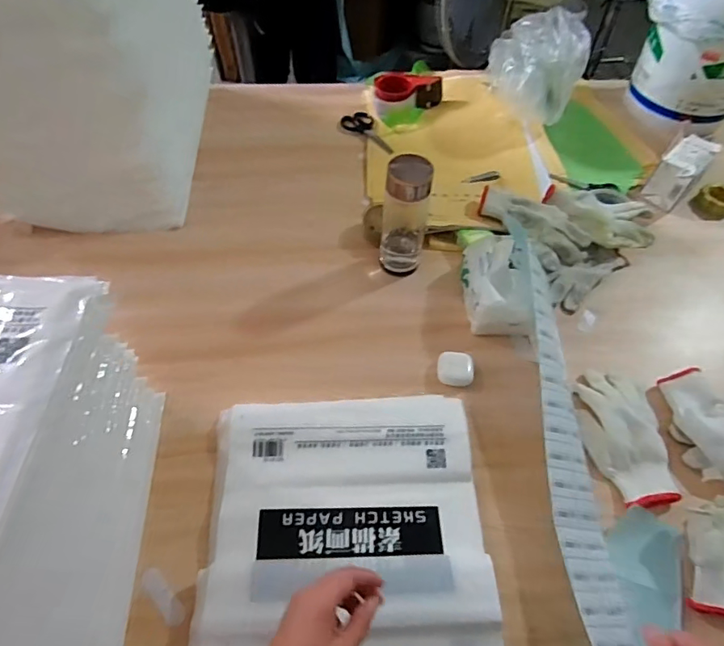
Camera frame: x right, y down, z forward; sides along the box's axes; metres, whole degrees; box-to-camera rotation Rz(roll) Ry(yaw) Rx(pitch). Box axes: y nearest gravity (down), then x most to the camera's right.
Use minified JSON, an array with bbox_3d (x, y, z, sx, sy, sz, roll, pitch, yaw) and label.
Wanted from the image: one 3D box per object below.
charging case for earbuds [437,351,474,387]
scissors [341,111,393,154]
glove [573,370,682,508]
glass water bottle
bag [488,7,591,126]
[{"bbox_3d":[0.132,0.065,0.686,0.049,0.019,0.047,5,55,2],"label":"charging case for earbuds"},{"bbox_3d":[0.012,-0.389,1.000,0.063,0.009,0.145,-25,60,-18],"label":"scissors"},{"bbox_3d":[0.339,0.139,0.631,0.099,0.025,0.182,1,55,-1],"label":"glove"},{"bbox_3d":[0.064,-0.157,0.729,0.064,0.181,0.059,11,56,6],"label":"glass water bottle"},{"bbox_3d":[0.331,-0.494,0.947,0.158,0.172,0.153,9,56,4],"label":"bag"}]

